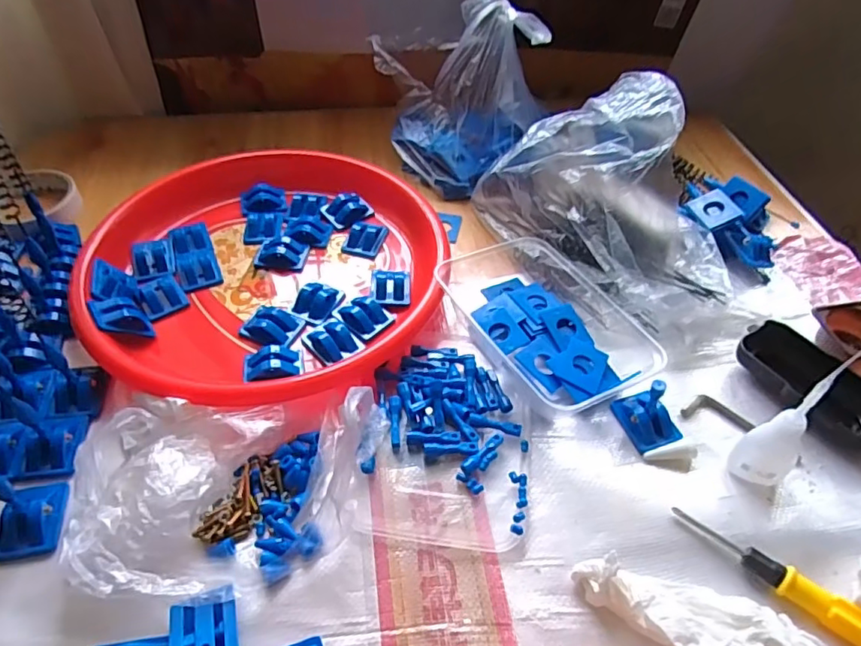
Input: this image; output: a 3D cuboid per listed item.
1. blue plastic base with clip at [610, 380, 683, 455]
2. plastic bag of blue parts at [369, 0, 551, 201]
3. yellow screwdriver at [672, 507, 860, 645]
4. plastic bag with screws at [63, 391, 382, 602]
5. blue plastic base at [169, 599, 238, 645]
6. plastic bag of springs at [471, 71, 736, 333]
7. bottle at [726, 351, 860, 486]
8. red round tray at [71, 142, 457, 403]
[{"bbox_3d":[0.155,0.059,0.394,0.032,0.043,0.044,-11,49,-12],"label":"blue plastic base with clip"},{"bbox_3d":[0.030,-0.236,0.580,0.174,0.157,0.142,0,47,-2],"label":"plastic bag of blue parts"},{"bbox_3d":[0.212,0.154,0.329,0.141,0.014,0.018,31,54,24],"label":"yellow screwdriver"},{"bbox_3d":[-0.123,0.096,0.344,0.181,0.053,0.126,-2,48,-4],"label":"plastic bag with screws"},{"bbox_3d":[-0.120,0.166,0.301,0.034,0.014,0.039,-12,34,-16],"label":"blue plastic base"},{"bbox_3d":[0.164,-0.118,0.490,0.136,0.134,0.230,-31,56,-27],"label":"plastic bag of springs"},{"bbox_3d":[0.220,0.050,0.332,0.023,0.144,0.031,-27,54,-25],"label":"bottle"},{"bbox_3d":[-0.136,-0.053,0.482,0.284,0.034,0.269,1,47,-1],"label":"red round tray"}]

